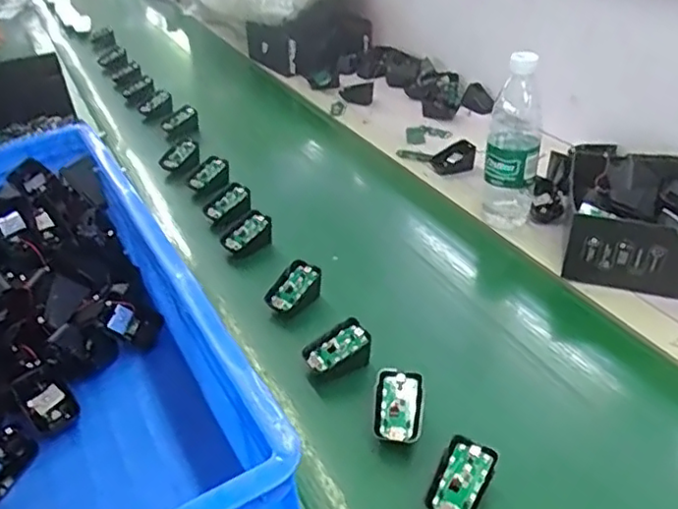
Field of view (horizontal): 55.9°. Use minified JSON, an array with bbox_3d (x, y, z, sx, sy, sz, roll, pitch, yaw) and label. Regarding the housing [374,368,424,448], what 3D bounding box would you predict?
[{"bbox_3d":[0.056,0.144,0.599,0.043,0.031,0.072,1,36,8],"label":"housing"}]

